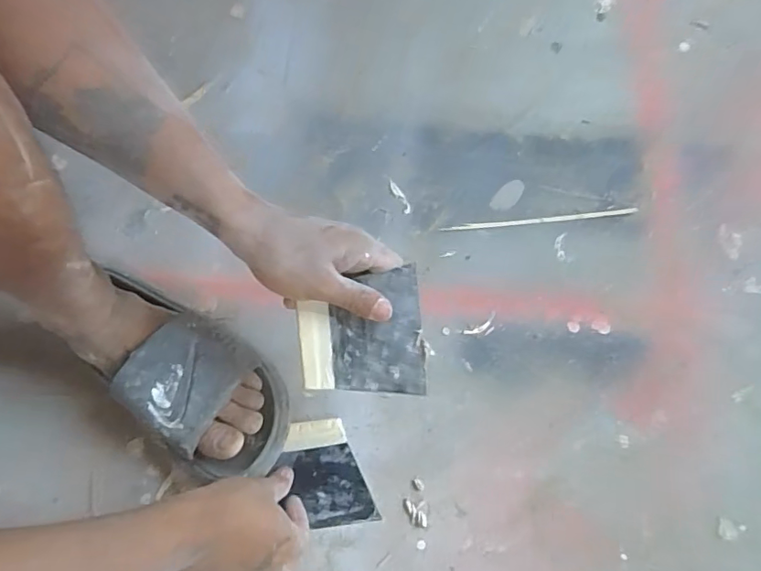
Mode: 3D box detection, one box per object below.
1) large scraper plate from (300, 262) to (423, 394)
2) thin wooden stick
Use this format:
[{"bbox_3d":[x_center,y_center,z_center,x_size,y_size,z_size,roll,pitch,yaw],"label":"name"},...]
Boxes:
[{"bbox_3d":[-0.015,0.041,0.417,0.097,0.005,0.100,-5,93,-8],"label":"large scraper plate"},{"bbox_3d":[0.180,-0.074,0.581,0.225,0.004,0.007,-6,75,-3],"label":"thin wooden stick"}]

